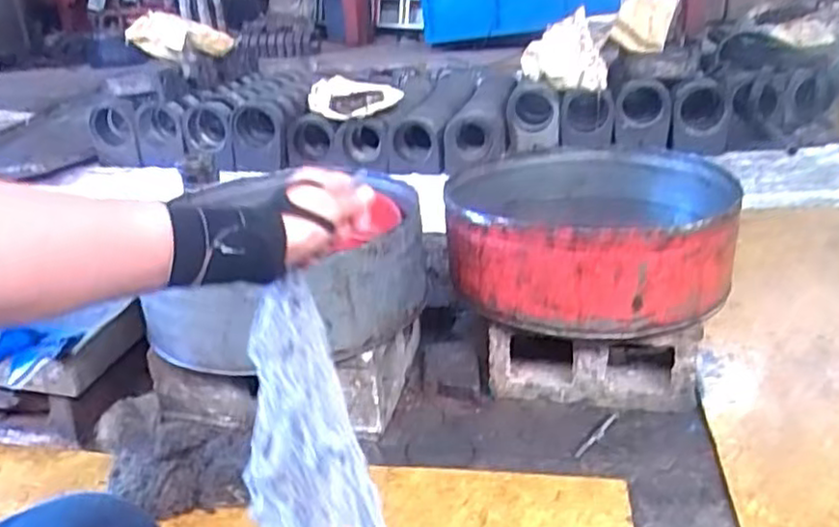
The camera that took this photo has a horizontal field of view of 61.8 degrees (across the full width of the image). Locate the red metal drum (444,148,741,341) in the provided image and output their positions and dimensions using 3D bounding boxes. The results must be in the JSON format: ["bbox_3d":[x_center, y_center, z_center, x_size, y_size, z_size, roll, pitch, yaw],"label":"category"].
[{"bbox_3d":[0.331,-0.071,1.360,0.539,0.182,0.516,-1,28,5],"label":"red metal drum"}]

